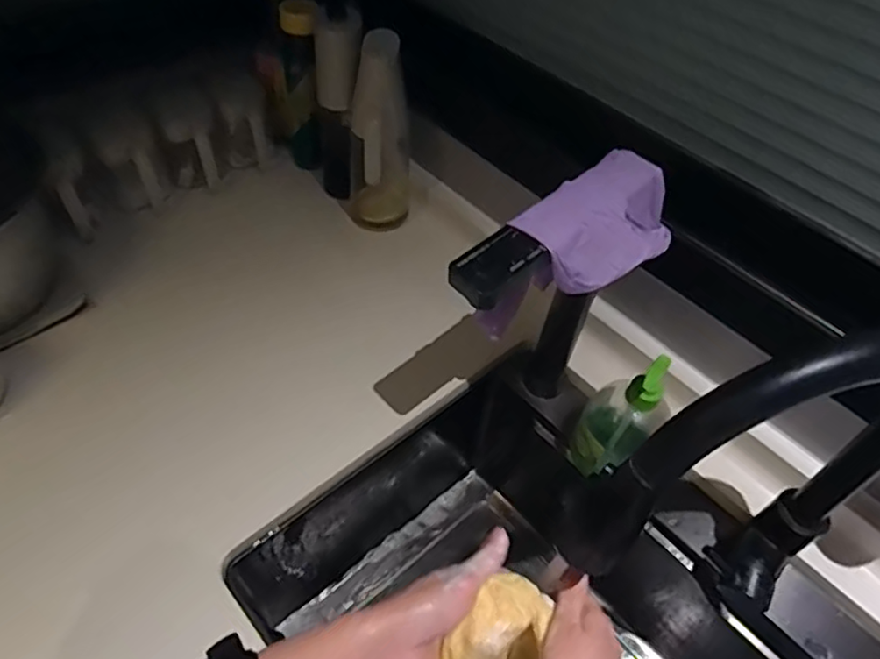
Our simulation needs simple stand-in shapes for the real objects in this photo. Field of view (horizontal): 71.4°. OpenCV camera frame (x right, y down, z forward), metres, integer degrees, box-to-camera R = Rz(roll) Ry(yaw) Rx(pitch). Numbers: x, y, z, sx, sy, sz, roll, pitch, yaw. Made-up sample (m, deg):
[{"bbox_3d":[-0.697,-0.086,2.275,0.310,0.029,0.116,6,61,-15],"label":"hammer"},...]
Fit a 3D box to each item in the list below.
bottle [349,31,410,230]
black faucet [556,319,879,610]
[{"bbox_3d":[-0.075,-0.237,0.785,0.079,0.260,0.085,0,50,-6],"label":"bottle"},{"bbox_3d":[0.213,0.118,0.418,0.249,0.314,0.059,-8,52,-12],"label":"black faucet"}]

